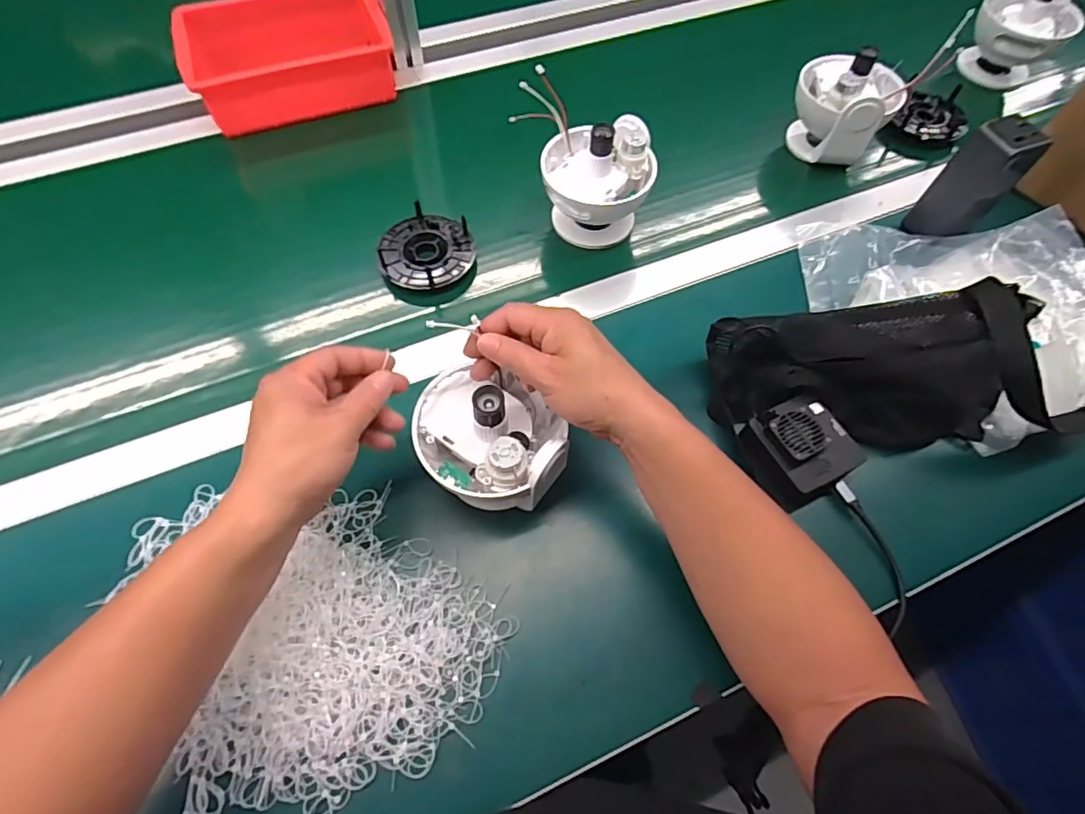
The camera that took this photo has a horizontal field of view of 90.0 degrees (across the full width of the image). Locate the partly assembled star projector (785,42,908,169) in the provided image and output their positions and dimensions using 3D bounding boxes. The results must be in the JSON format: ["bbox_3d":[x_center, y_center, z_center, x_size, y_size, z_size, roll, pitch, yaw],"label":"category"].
[{"bbox_3d":[0.349,-0.351,0.632,0.115,0.107,0.088,26,65,12],"label":"partly assembled star projector"}]

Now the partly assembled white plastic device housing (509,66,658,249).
[{"bbox_3d":[0.038,-0.254,0.585,0.155,0.117,0.101,31,65,15],"label":"partly assembled white plastic device housing"}]

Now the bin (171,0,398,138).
[{"bbox_3d":[-0.323,-0.453,0.700,0.244,0.078,0.161,-17,63,-11],"label":"bin"}]

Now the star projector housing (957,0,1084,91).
[{"bbox_3d":[0.610,-0.482,0.701,0.106,0.113,0.096,35,66,17],"label":"star projector housing"}]

